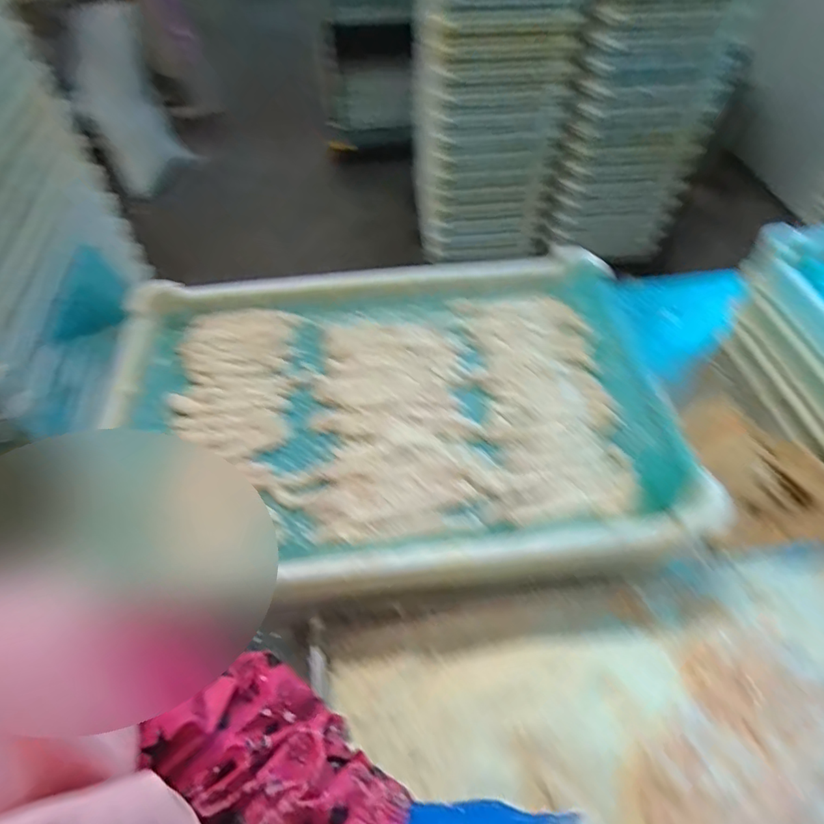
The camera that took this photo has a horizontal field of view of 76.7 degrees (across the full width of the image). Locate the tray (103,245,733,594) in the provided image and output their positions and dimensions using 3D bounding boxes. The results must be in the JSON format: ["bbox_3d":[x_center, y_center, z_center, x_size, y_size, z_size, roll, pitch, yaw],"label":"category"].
[{"bbox_3d":[-0.038,-0.022,0.572,0.581,0.062,0.414,-5,53,-3],"label":"tray"}]

